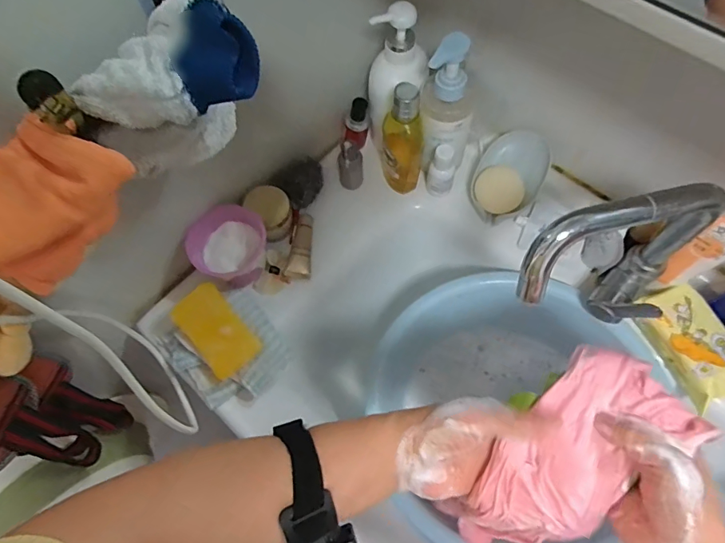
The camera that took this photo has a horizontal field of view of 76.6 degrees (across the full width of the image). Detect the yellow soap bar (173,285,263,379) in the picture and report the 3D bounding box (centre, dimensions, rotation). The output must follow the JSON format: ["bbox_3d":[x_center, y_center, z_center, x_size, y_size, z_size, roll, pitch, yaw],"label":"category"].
[{"bbox_3d":[-0.166,0.068,0.523,0.057,0.028,0.102,-40,70,-15],"label":"yellow soap bar"}]

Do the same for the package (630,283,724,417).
[{"bbox_3d":[0.361,0.079,0.498,0.075,0.034,0.130,-23,67,-8],"label":"package"}]

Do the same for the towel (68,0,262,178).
[{"bbox_3d":[-0.130,-0.120,0.331,0.117,0.102,0.070,-33,68,-12],"label":"towel"}]

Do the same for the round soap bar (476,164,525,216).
[{"bbox_3d":[0.174,-0.103,0.586,0.059,0.012,0.057,19,98,11],"label":"round soap bar"}]

